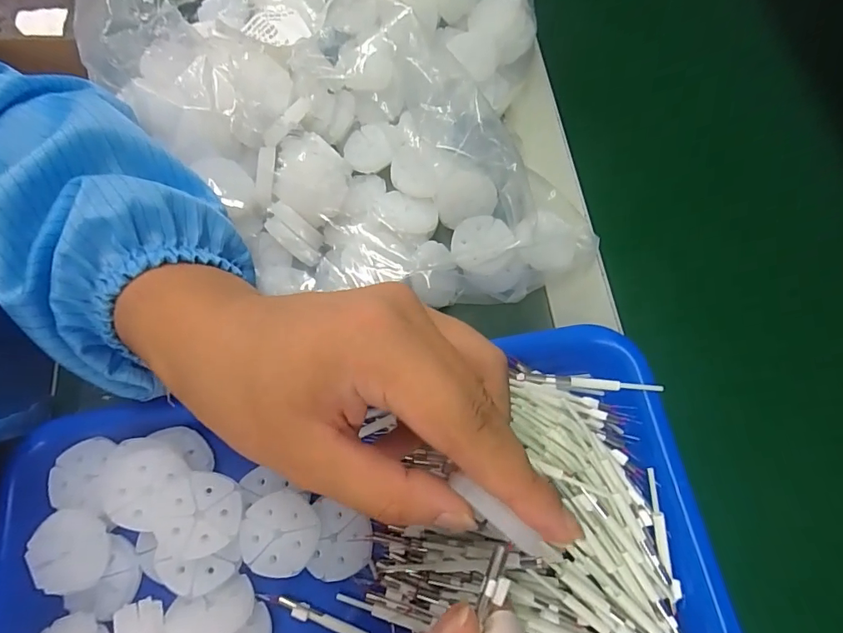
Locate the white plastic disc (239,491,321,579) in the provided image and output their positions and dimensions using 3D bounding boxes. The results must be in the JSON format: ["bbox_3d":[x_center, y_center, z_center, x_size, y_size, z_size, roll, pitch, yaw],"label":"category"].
[{"bbox_3d":[-0.069,0.106,0.231,0.037,0.004,0.038,0,70,1],"label":"white plastic disc"}]

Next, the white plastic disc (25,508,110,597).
[{"bbox_3d":[-0.169,0.114,0.228,0.035,0.010,0.037,0,70,1],"label":"white plastic disc"}]

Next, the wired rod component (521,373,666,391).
[{"bbox_3d":[0.086,0.035,0.243,0.070,0.007,0.005,5,70,3],"label":"wired rod component"}]

